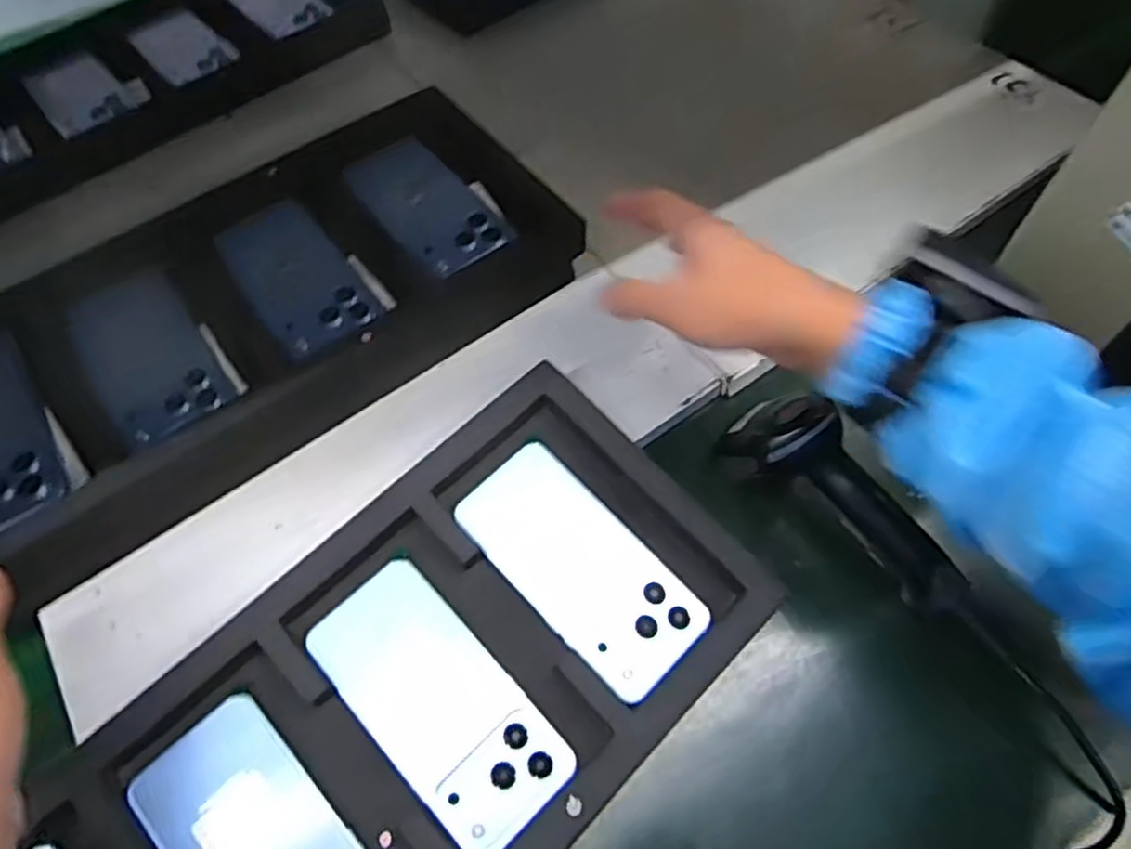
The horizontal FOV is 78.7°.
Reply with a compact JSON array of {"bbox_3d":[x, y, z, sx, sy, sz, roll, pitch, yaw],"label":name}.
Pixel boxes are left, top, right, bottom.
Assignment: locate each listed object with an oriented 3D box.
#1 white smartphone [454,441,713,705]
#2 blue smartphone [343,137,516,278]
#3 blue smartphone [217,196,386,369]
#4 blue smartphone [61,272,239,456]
[{"bbox_3d":[0.010,0.087,0.431,0.076,0.013,0.161,-41,73,-15],"label":"white smartphone"},{"bbox_3d":[-0.109,-0.173,0.539,0.073,0.006,0.143,-35,64,-16],"label":"blue smartphone"},{"bbox_3d":[-0.198,-0.110,0.505,0.071,0.012,0.142,-35,64,-15],"label":"blue smartphone"},{"bbox_3d":[-0.286,-0.047,0.471,0.073,0.016,0.137,-34,64,-15],"label":"blue smartphone"}]

